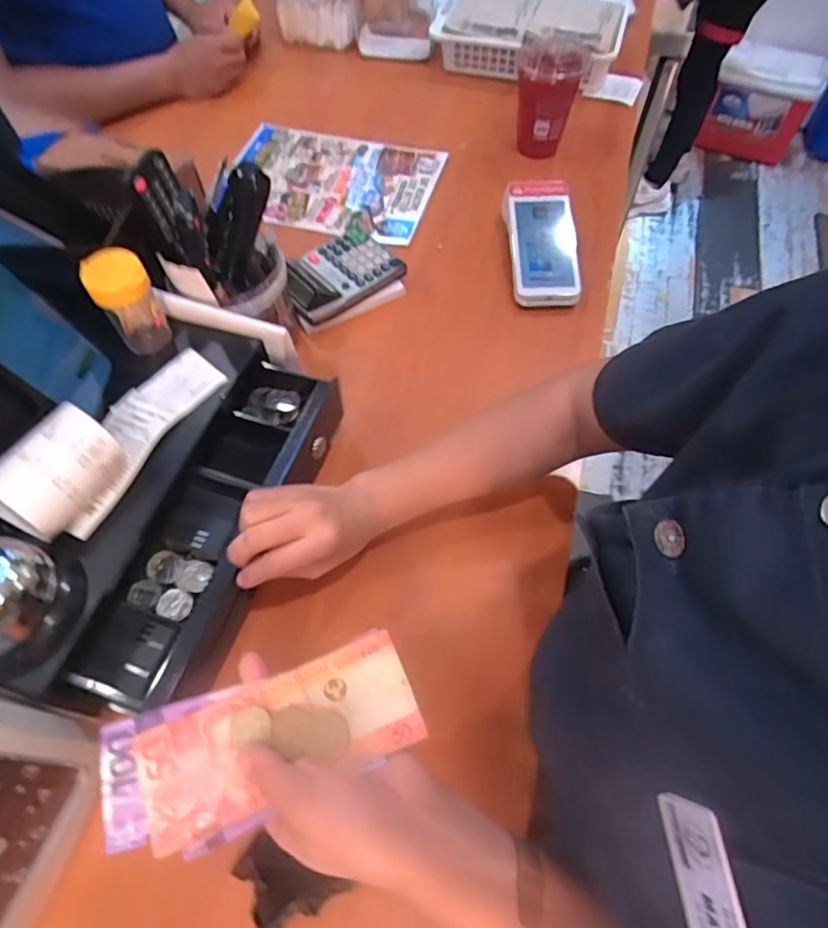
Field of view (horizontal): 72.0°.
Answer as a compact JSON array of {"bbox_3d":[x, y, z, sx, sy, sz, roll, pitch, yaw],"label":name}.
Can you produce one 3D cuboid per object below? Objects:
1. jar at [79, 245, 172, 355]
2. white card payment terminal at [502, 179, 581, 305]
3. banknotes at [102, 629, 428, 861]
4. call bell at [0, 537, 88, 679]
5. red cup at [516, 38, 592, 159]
[{"bbox_3d":[-0.245,-0.139,0.491,0.047,0.080,0.039,-30,64,-15],"label":"jar"},{"bbox_3d":[0.153,-0.263,0.684,0.079,0.060,0.161,0,60,1],"label":"white card payment terminal"},{"bbox_3d":[-0.087,0.156,0.318,0.176,0.017,0.074,-21,61,-3],"label":"banknotes"},{"bbox_3d":[-0.280,0.091,0.388,0.085,0.067,0.086,0,60,1],"label":"call bell"},{"bbox_3d":[0.179,-0.488,0.770,0.085,0.133,0.082,10,60,7],"label":"red cup"}]

